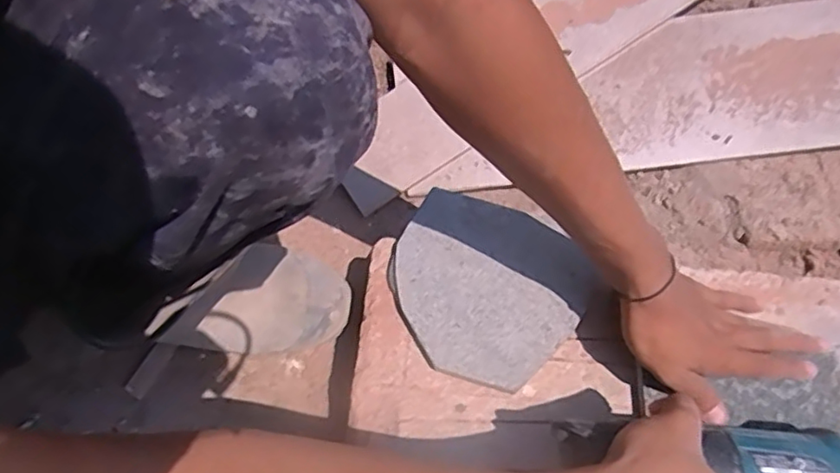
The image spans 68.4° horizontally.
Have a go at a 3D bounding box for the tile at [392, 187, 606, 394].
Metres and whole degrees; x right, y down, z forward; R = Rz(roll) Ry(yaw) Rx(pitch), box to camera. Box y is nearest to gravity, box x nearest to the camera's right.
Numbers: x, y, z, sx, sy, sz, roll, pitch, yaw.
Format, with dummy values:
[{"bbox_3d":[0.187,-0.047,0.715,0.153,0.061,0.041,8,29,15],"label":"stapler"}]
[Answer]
[{"bbox_3d":[0.049,0.040,0.505,0.156,0.015,0.143,34,66,16],"label":"tile"}]

